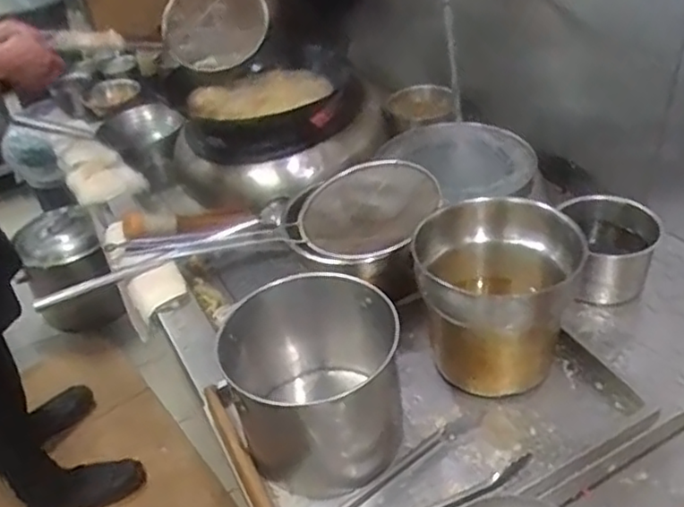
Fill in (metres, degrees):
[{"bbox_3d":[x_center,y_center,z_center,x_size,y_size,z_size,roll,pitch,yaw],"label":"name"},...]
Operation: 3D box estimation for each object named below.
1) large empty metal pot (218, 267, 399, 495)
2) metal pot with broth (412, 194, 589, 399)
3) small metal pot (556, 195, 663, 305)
[{"bbox_3d":[-0.026,0.179,0.939,0.236,0.204,0.237,-4,37,3],"label":"large empty metal pot"},{"bbox_3d":[0.222,0.066,0.986,0.224,0.229,0.175,4,38,13],"label":"metal pot with broth"},{"bbox_3d":[0.472,-0.005,1.169,0.154,0.128,0.164,-4,37,3],"label":"small metal pot"}]

